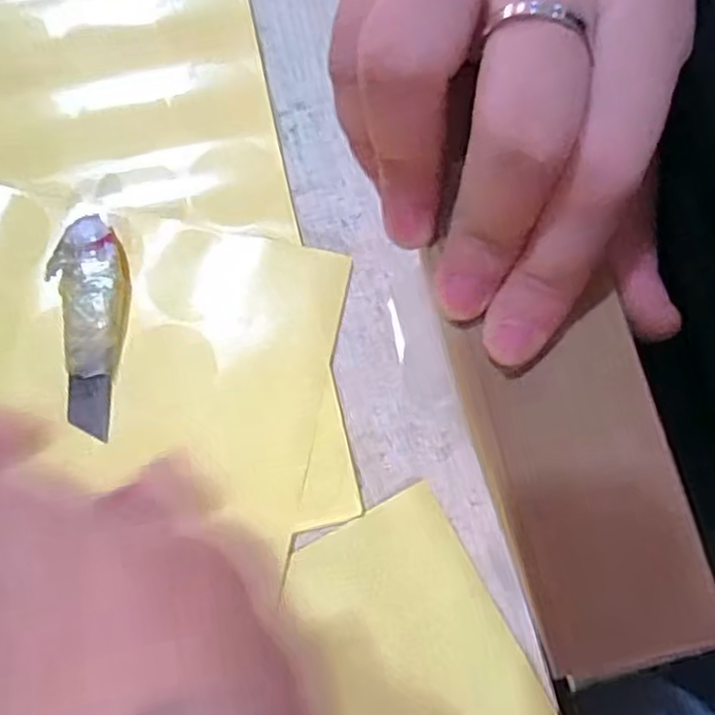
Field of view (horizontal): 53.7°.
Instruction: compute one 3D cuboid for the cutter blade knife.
[{"bbox_3d":[-0.120,-0.015,0.319,0.033,0.014,0.098,-3,78,0],"label":"cutter blade knife"}]

